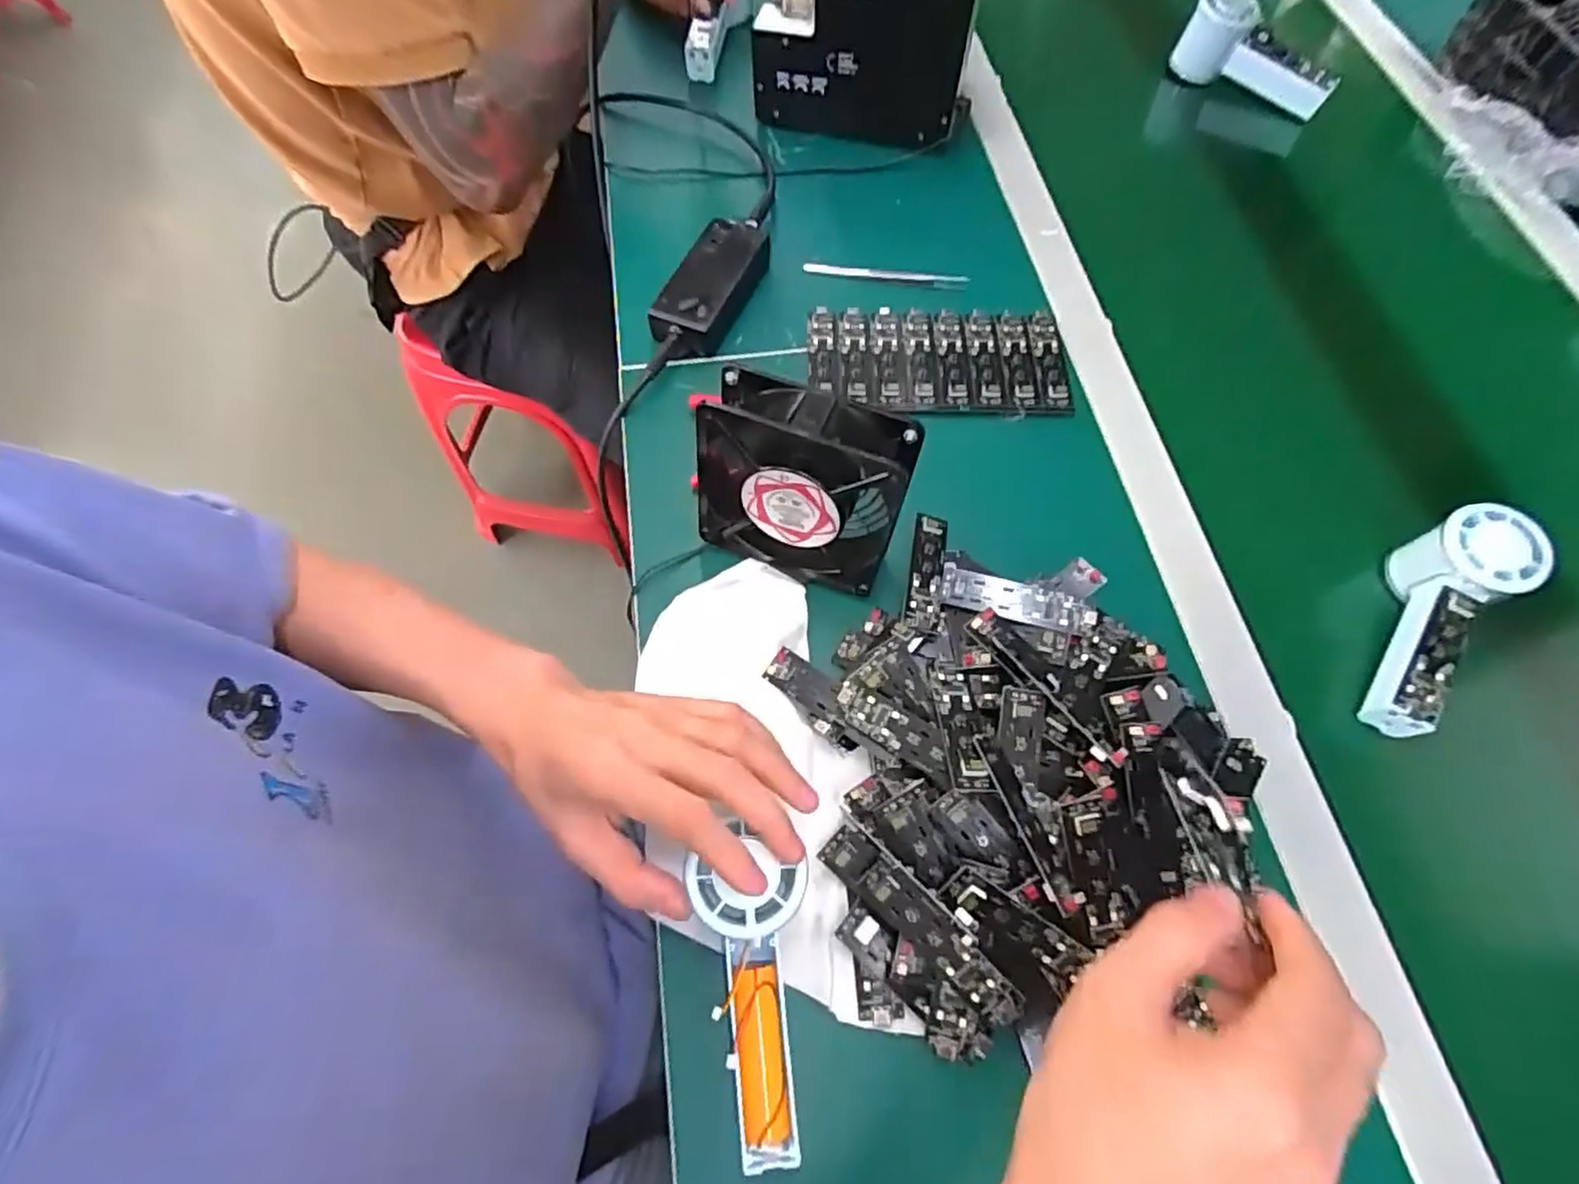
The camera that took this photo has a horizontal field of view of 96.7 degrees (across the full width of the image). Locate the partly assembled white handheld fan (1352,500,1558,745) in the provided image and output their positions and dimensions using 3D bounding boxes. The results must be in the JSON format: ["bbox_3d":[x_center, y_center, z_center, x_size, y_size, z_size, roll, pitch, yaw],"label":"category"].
[{"bbox_3d":[0.400,0.020,0.436,0.053,0.050,0.151,30,82,15],"label":"partly assembled white handheld fan"}]

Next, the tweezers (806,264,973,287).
[{"bbox_3d":[0.078,-0.261,0.576,0.133,0.004,0.014,10,66,7],"label":"tweezers"}]

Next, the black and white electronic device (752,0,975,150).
[{"bbox_3d":[0.070,-0.502,0.608,0.176,0.144,0.127,14,67,6],"label":"black and white electronic device"}]

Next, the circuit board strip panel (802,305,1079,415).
[{"bbox_3d":[0.112,-0.177,0.532,0.193,0.010,0.097,2,66,1],"label":"circuit board strip panel"}]

